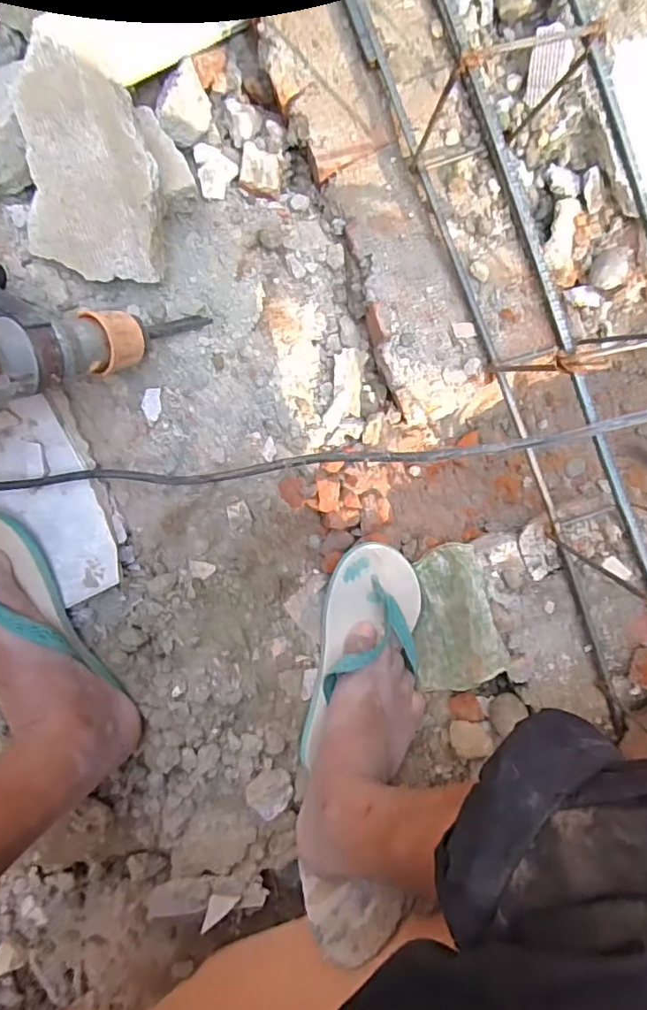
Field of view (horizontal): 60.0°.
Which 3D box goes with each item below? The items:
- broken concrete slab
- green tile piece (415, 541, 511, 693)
[{"bbox_3d":[-0.206,-0.295,0.501,0.115,0.021,0.166,10,125,-3],"label":"broken concrete slab"},{"bbox_3d":[0.144,0.126,0.629,0.099,0.025,0.159,-11,88,45],"label":"green tile piece"}]

